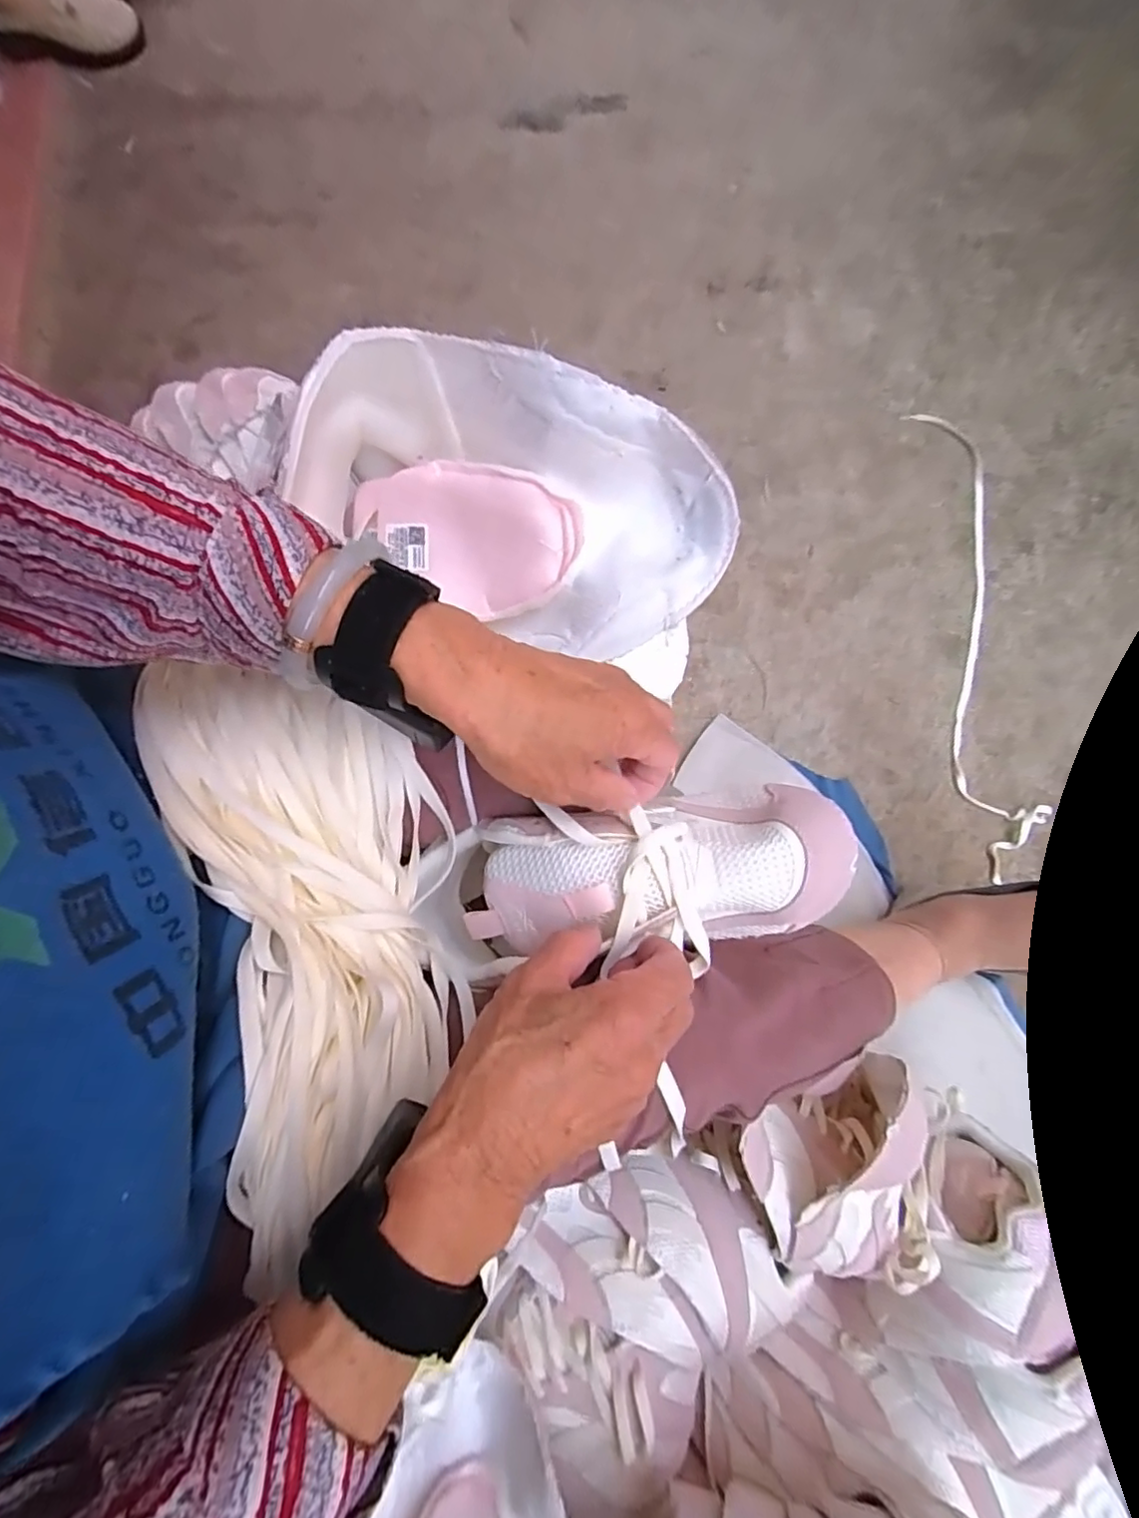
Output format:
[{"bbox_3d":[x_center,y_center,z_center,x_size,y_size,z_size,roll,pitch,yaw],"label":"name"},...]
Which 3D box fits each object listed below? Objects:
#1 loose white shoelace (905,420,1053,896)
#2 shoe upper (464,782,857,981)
[{"bbox_3d":[0.470,-0.159,0.700,0.088,0.014,0.584,0,77,5],"label":"loose white shoelace"},{"bbox_3d":[0.046,0.059,0.321,0.198,0.050,0.080,-7,76,3],"label":"shoe upper"}]

